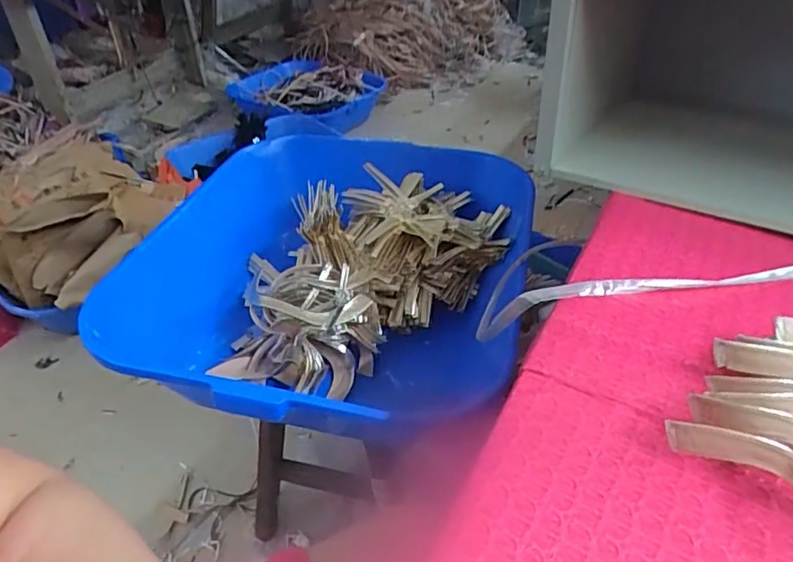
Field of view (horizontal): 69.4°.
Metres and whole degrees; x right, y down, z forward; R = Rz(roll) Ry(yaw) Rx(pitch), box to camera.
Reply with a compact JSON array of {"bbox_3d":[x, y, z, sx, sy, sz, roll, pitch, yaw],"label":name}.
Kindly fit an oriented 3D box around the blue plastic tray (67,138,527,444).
[{"bbox_3d":[-0.085,0.001,0.844,0.492,0.176,0.565,8,40,12],"label":"blue plastic tray"}]

